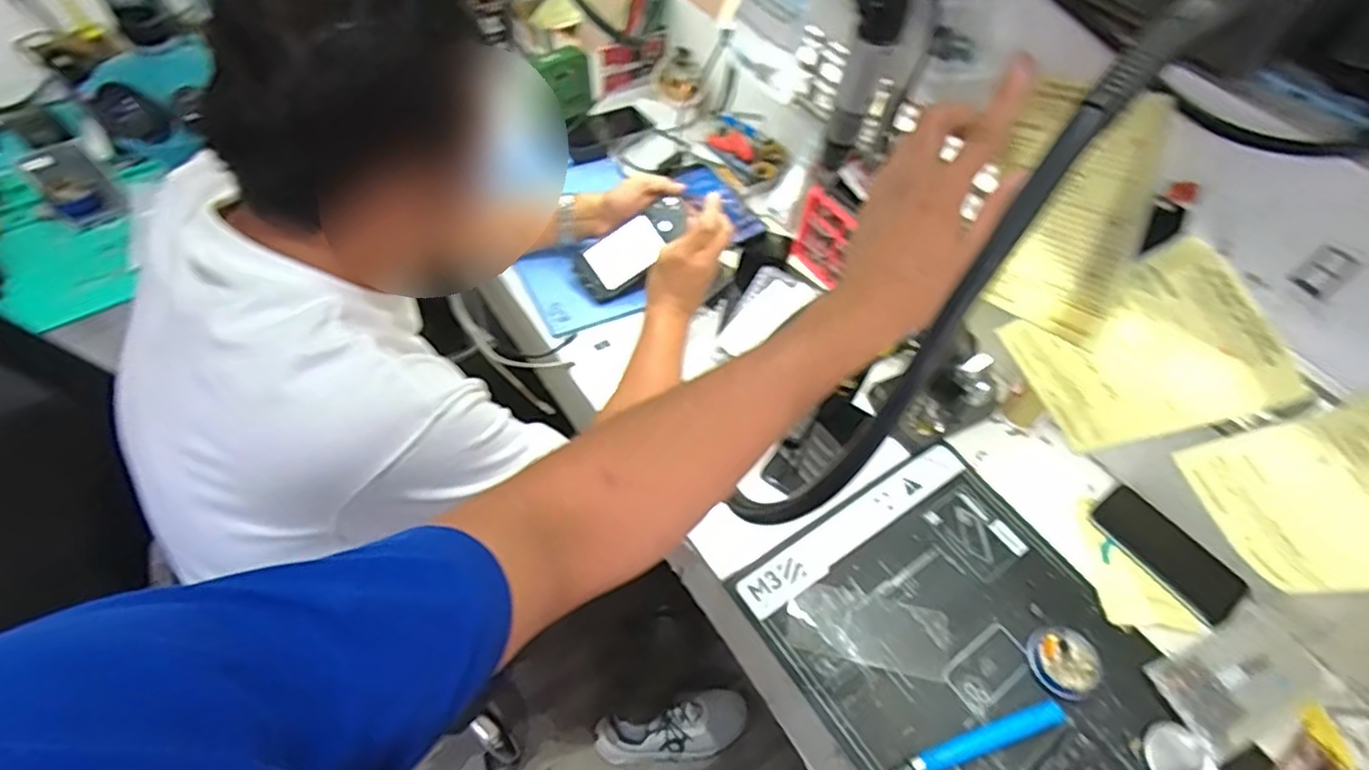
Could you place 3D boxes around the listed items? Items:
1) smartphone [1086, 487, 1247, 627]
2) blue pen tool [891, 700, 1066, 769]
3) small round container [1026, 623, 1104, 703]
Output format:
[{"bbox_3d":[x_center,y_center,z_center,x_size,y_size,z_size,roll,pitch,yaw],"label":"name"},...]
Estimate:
[{"bbox_3d":[0.544,0.185,0.778,0.084,0.015,0.155,-25,60,-22],"label":"smartphone"},{"bbox_3d":[0.272,0.331,0.637,0.179,0.020,0.022,-13,56,-15],"label":"blue pen tool"},{"bbox_3d":[0.379,0.274,0.689,0.072,0.015,0.066,3,54,-4],"label":"small round container"}]

